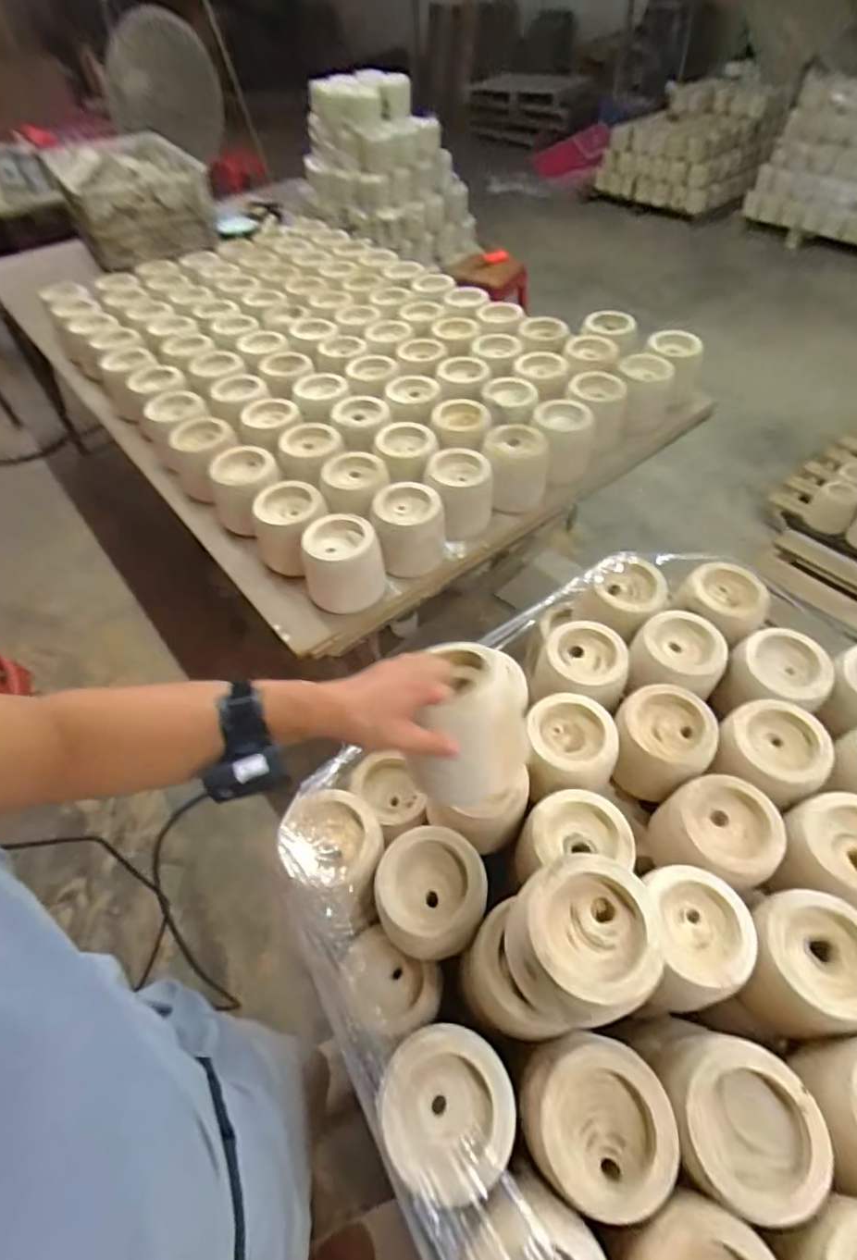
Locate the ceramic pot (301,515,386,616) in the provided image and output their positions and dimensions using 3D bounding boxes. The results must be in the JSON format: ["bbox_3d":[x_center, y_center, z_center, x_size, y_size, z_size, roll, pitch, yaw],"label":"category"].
[{"bbox_3d":[-0.152,-0.117,0.988,0.132,0.117,0.120,-13,53,-8],"label":"ceramic pot"}]

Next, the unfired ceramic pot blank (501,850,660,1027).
[{"bbox_3d":[0.147,0.298,0.542,0.132,0.115,0.122,-1,52,1],"label":"unfired ceramic pot blank"}]

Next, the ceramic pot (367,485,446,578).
[{"bbox_3d":[-0.037,-0.178,0.996,0.117,0.116,0.114,-1,52,1],"label":"ceramic pot"}]

